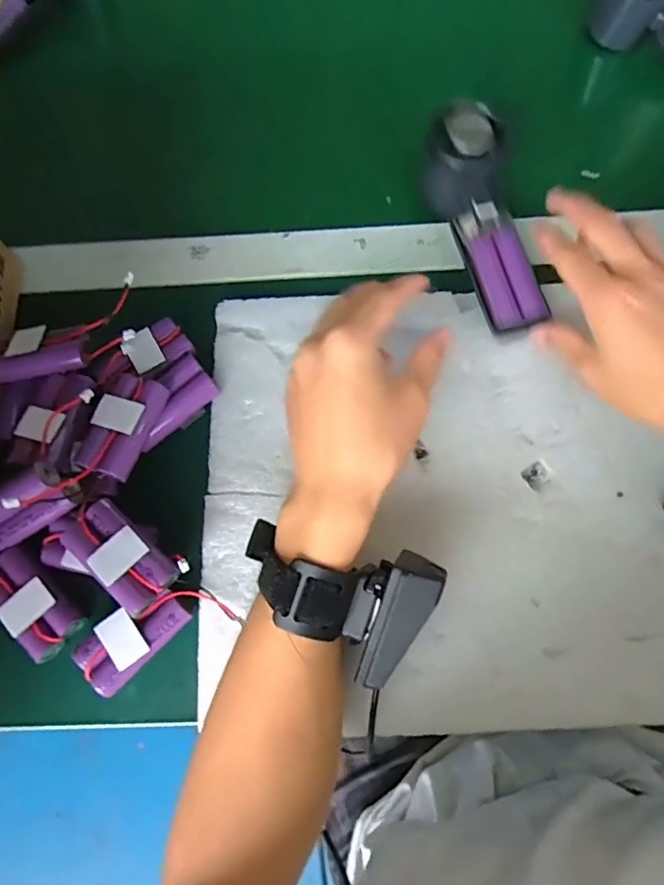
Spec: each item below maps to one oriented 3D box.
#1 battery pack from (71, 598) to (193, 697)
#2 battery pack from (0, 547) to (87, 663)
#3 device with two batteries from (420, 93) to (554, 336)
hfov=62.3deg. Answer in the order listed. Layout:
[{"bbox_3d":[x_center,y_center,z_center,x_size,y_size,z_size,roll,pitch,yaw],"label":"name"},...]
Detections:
[{"bbox_3d":[-0.119,0.116,0.330,0.064,0.019,0.034,-43,75,-11],"label":"battery pack"},{"bbox_3d":[-0.185,0.098,0.337,0.067,0.021,0.032,43,79,14],"label":"battery pack"},{"bbox_3d":[0.103,-0.152,0.375,0.048,0.053,0.156,-15,72,-2],"label":"device with two batteries"}]

